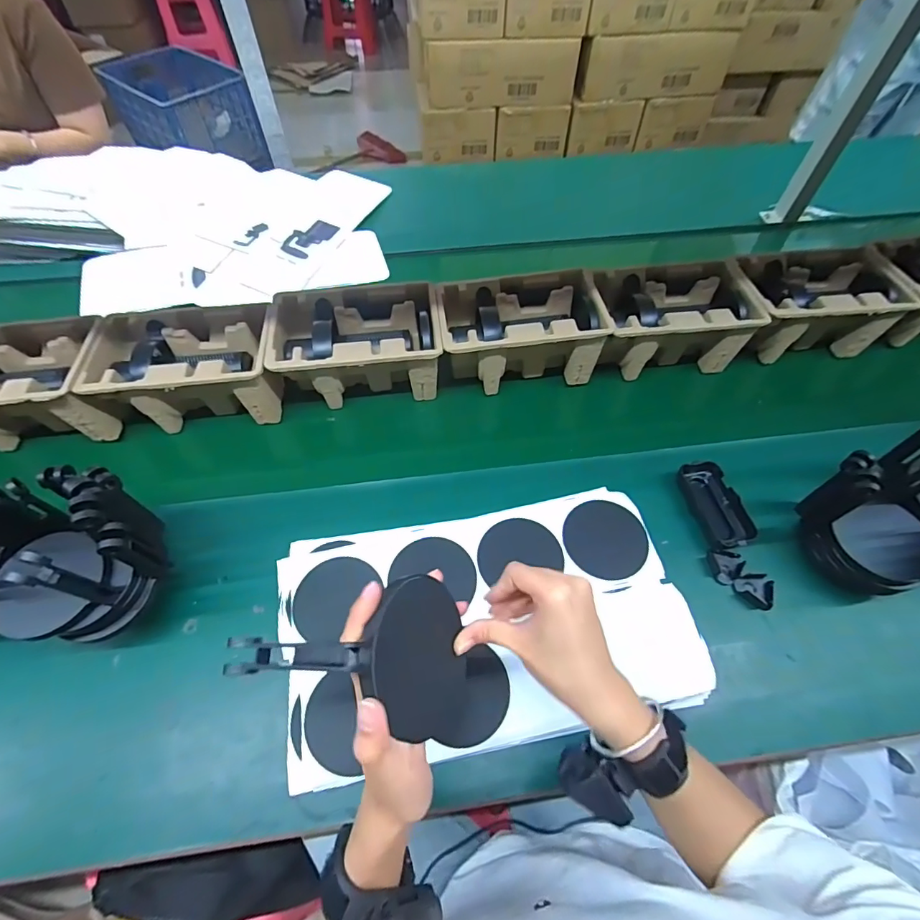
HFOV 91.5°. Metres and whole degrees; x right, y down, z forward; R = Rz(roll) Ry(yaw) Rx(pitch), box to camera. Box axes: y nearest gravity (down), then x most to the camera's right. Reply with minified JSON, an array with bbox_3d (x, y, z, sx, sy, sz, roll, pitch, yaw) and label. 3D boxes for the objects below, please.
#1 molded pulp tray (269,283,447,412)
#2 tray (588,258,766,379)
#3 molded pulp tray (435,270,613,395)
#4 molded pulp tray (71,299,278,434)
[{"bbox_3d":[-0.142,-0.158,0.640,0.227,0.102,0.141,-6,57,-2],"label":"molded pulp tray"},{"bbox_3d":[0.301,-0.205,0.664,0.222,0.104,0.144,-9,57,-4],"label":"tray"},{"bbox_3d":[0.083,-0.184,0.653,0.224,0.097,0.141,-5,57,-1],"label":"molded pulp tray"},{"bbox_3d":[-0.364,-0.127,0.621,0.231,0.102,0.150,-6,57,-1],"label":"molded pulp tray"}]

